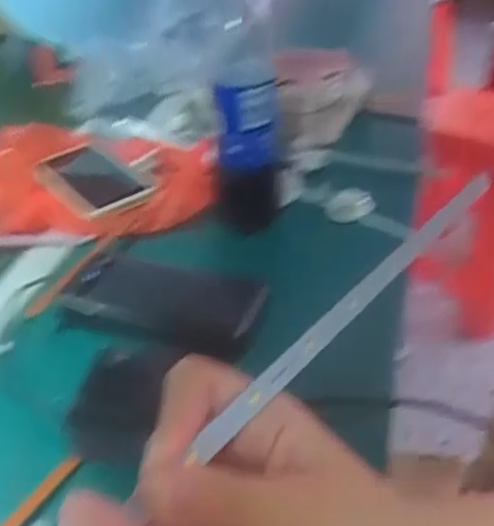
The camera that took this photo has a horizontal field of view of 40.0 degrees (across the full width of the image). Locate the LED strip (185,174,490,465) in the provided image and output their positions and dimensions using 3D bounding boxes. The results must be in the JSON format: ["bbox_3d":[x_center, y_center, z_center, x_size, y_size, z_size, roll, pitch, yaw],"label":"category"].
[{"bbox_3d":[0.053,0.011,0.289,0.009,0.012,0.216,26,45,30],"label":"LED strip"}]

